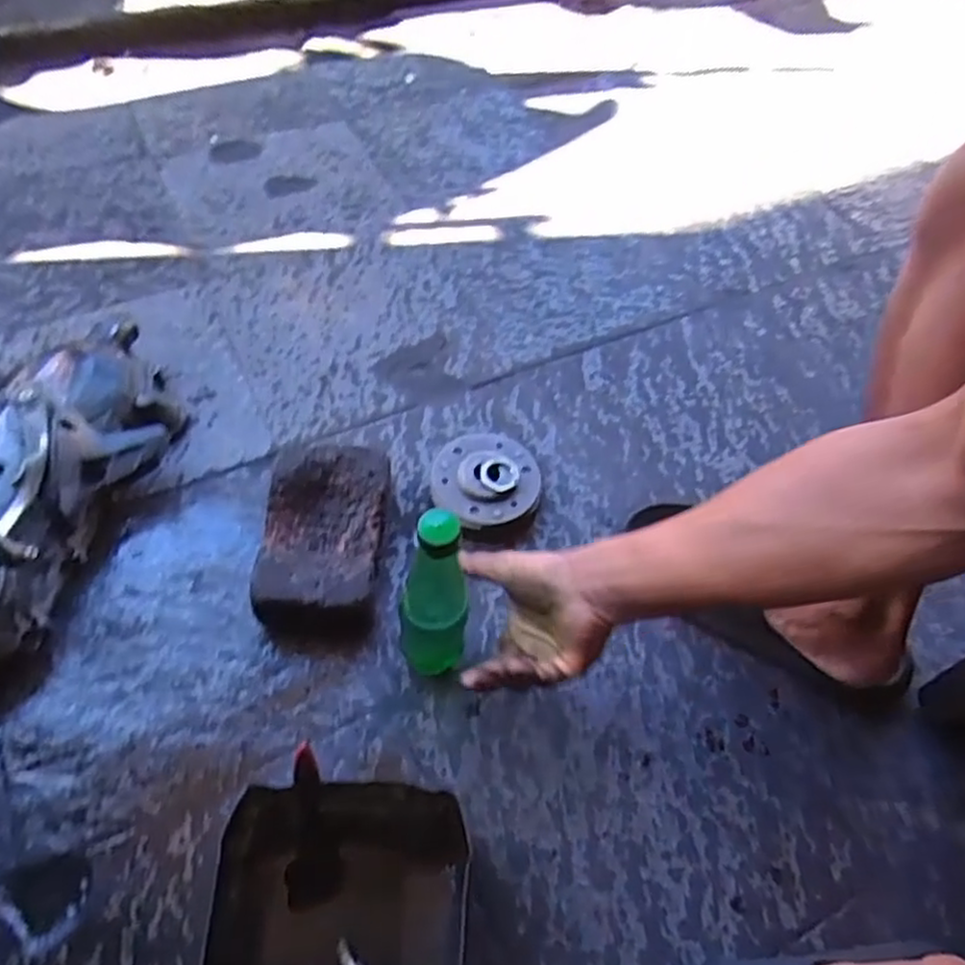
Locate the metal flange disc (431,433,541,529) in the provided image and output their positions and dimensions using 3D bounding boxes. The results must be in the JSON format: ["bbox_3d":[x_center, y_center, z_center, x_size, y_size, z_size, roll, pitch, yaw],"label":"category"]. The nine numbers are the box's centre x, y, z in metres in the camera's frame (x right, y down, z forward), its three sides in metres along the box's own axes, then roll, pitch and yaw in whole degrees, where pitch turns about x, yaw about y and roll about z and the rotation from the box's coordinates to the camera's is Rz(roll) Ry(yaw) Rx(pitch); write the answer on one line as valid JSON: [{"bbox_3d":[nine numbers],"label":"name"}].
[{"bbox_3d":[0.001,-0.003,0.743,0.108,0.038,0.110,2,56,-3],"label":"metal flange disc"}]

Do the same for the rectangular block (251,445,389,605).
[{"bbox_3d":[-0.151,0.046,0.683,0.108,0.059,0.169,4,56,-1],"label":"rectangular block"}]

